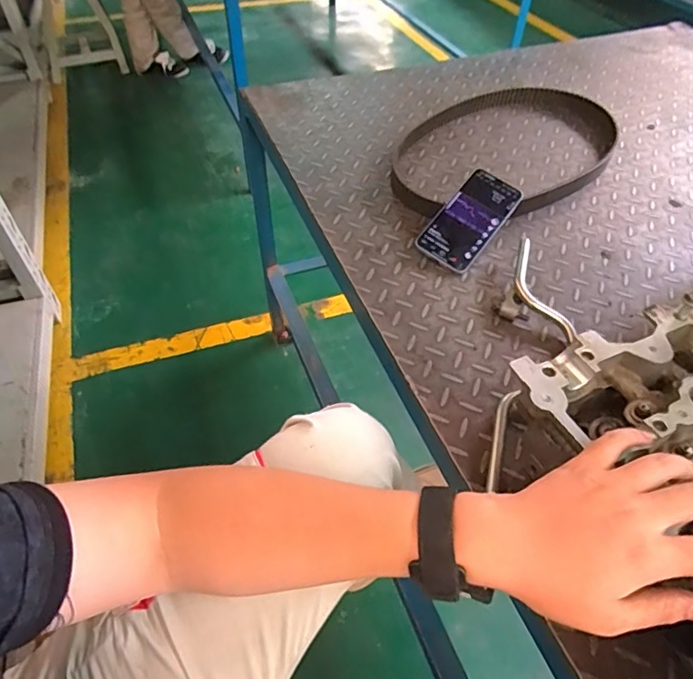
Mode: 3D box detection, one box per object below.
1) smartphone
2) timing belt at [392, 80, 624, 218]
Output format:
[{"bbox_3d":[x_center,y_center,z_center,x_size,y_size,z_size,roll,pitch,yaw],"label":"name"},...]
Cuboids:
[{"bbox_3d":[0.168,-0.161,0.702,0.080,0.016,0.158,38,77,13],"label":"smartphone"},{"bbox_3d":[0.280,-0.330,0.856,0.493,0.029,0.275,-27,54,-22],"label":"timing belt"}]

